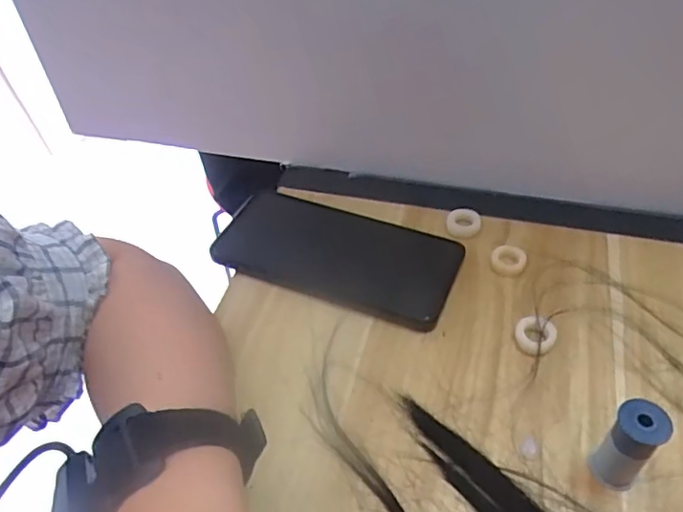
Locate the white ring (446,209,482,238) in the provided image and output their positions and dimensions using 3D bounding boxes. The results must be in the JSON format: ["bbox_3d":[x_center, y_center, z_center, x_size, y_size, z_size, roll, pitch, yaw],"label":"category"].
[{"bbox_3d":[0.085,-0.022,0.410,0.024,0.005,0.026,-2,46,2],"label":"white ring"}]

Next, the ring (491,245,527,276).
[{"bbox_3d":[0.109,0.003,0.384,0.022,0.006,0.024,-2,46,2],"label":"ring"}]

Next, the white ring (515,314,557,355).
[{"bbox_3d":[0.112,0.045,0.340,0.024,0.004,0.022,-2,46,2],"label":"white ring"}]

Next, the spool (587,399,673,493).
[{"bbox_3d":[0.134,0.088,0.274,0.019,0.049,0.021,-34,53,-26],"label":"spool"}]

